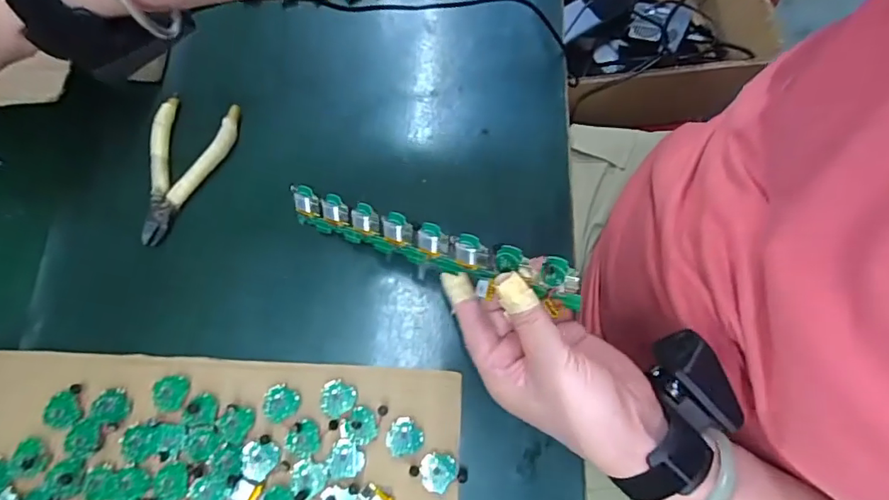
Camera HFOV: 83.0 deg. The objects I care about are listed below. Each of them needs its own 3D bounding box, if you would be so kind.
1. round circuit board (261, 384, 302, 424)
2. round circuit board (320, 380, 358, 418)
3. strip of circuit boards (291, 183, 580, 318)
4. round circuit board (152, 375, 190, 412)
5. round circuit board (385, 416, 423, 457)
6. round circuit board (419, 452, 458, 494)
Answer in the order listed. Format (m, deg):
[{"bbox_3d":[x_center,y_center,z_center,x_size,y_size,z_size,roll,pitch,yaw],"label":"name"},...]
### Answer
[{"bbox_3d":[-0.115,0.107,0.351,0.025,0.004,0.024,0,74,0],"label":"round circuit board"},{"bbox_3d":[-0.076,0.105,0.353,0.024,0.004,0.024,0,74,0],"label":"round circuit board"},{"bbox_3d":[-0.020,-0.004,0.338,0.220,0.037,0.012,15,34,26],"label":"strip of circuit boards"},{"bbox_3d":[-0.189,0.099,0.346,0.021,0.004,0.023,5,74,2],"label":"round circuit board"},{"bbox_3d":[-0.028,0.131,0.348,0.023,0.004,0.024,0,74,0],"label":"round circuit board"},{"bbox_3d":[-0.004,0.151,0.342,0.025,0.006,0.024,0,74,0],"label":"round circuit board"}]

